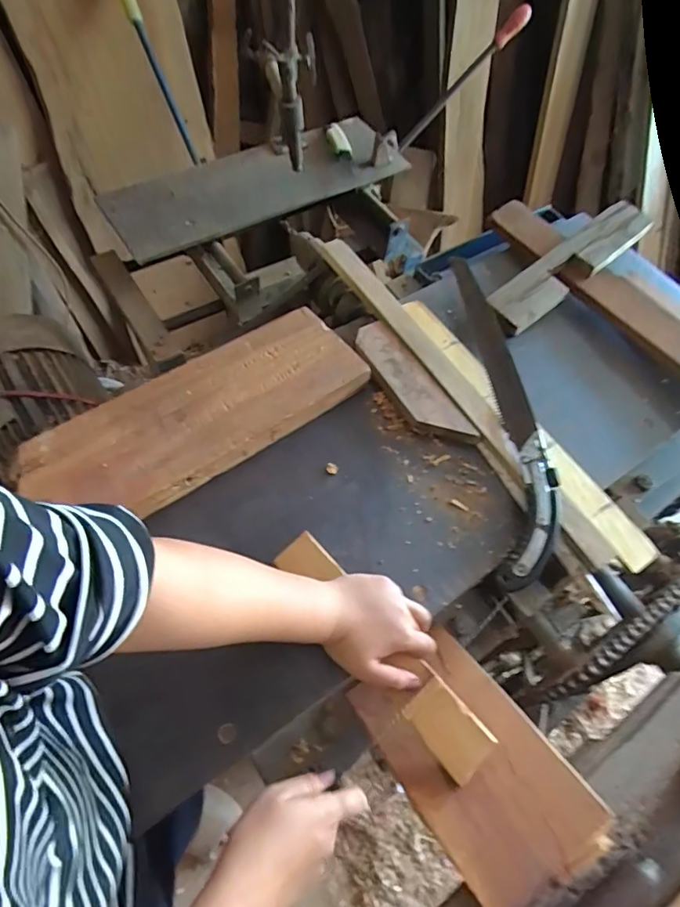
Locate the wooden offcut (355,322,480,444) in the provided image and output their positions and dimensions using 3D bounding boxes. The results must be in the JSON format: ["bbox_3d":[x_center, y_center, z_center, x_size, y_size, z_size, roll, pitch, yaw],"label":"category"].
[{"bbox_3d":[0.094,-0.092,0.665,0.064,0.025,0.214,-29,68,-18],"label":"wooden offcut"}]

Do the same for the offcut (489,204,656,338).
[{"bbox_3d":[0.357,-0.295,0.766,0.302,0.022,0.074,-38,76,-9],"label":"offcut"}]

